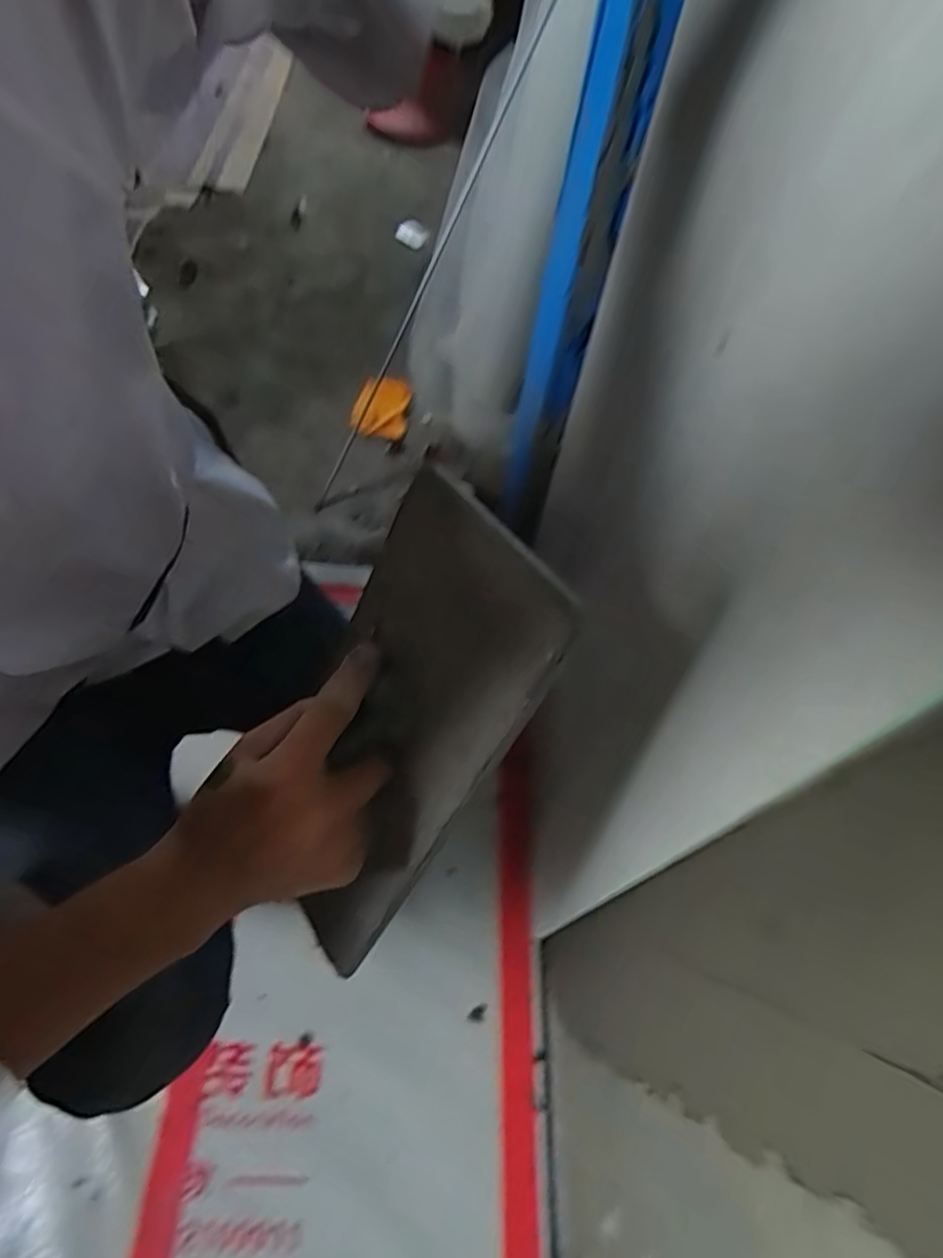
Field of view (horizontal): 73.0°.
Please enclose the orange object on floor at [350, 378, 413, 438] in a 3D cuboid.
[{"bbox_3d":[-0.199,-0.477,1.376,0.126,0.057,0.155,9,57,3],"label":"orange object on floor"}]

